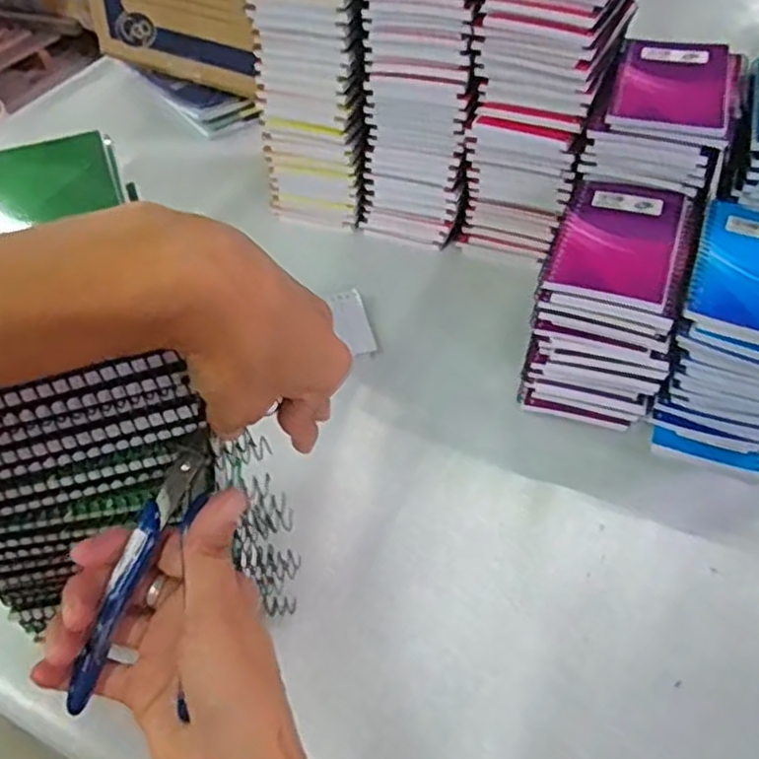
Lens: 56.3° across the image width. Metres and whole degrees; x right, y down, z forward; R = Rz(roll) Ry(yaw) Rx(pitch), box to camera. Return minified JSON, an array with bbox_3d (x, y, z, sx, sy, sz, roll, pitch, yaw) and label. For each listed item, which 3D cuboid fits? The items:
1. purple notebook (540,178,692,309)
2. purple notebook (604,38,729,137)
[{"bbox_3d":[0.174,-0.101,0.509,0.083,0.010,0.129,16,51,17],"label":"purple notebook"},{"bbox_3d":[0.223,-0.226,0.539,0.080,0.011,0.122,15,51,16],"label":"purple notebook"}]

